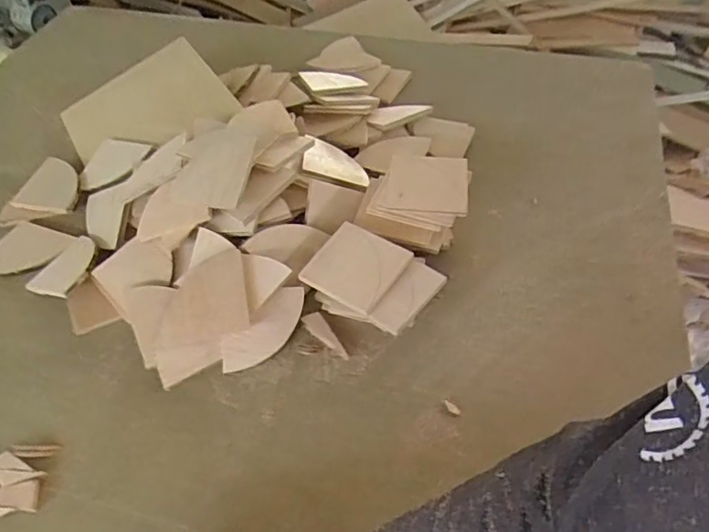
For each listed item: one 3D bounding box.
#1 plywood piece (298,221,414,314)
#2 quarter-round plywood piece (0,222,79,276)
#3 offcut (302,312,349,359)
[{"bbox_3d":[0.004,0.000,0.700,0.096,0.010,0.104,30,60,15],"label":"plywood piece"},{"bbox_3d":[-0.449,-0.019,0.787,0.114,0.020,0.096,14,50,13],"label":"quarter-round plywood piece"},{"bbox_3d":[-0.034,0.085,0.692,0.022,0.007,0.075,-39,63,-4],"label":"offcut"}]

